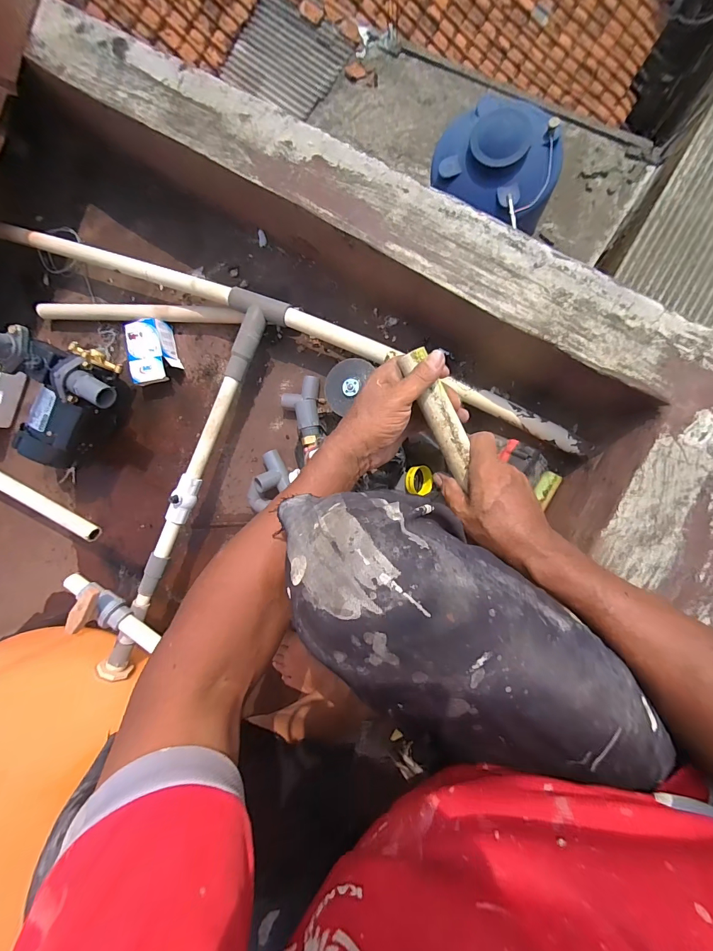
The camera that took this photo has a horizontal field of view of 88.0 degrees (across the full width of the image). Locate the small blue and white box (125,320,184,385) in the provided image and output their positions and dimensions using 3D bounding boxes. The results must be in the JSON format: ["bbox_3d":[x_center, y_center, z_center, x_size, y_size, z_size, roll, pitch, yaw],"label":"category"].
[{"bbox_3d":[-0.422,-0.255,0.769,0.091,0.057,0.123,-10,88,9],"label":"small blue and white box"}]

